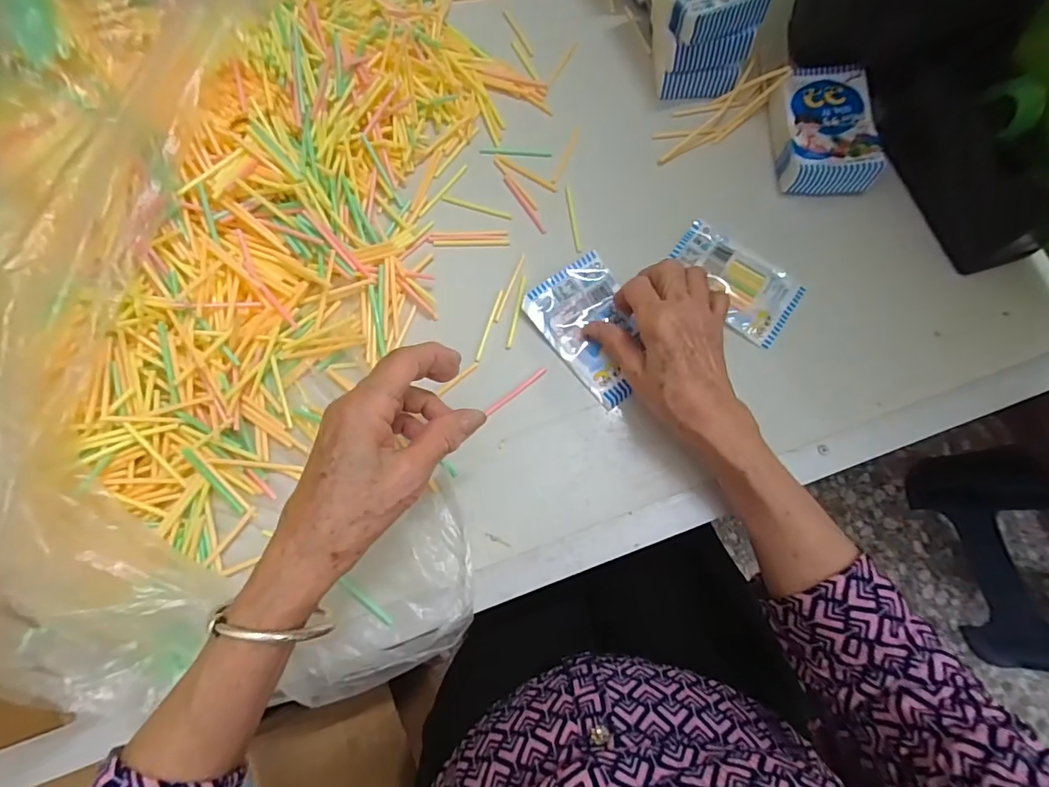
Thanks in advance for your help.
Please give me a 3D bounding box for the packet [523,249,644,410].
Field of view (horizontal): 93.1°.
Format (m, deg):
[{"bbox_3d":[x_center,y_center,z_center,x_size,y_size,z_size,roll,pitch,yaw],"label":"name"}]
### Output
[{"bbox_3d":[0.056,-0.050,0.383,0.072,0.008,0.108,-33,76,-7],"label":"packet"}]

